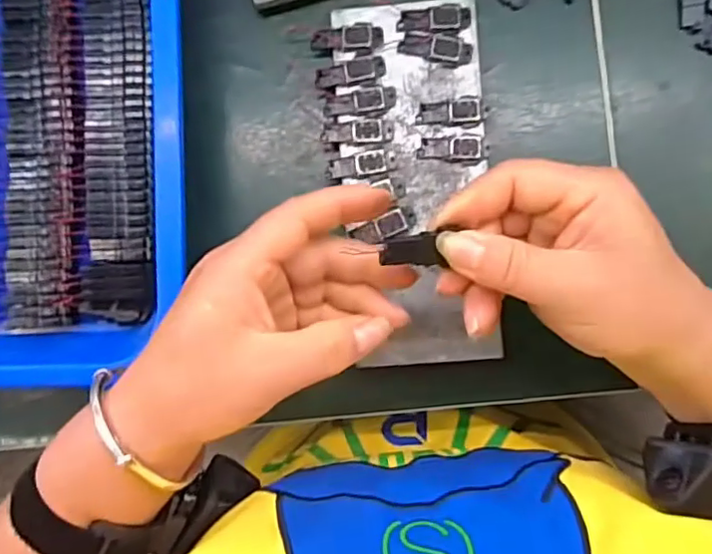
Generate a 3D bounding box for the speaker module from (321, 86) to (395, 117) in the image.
[{"bbox_3d":[0.002,-0.096,0.320,0.039,0.004,0.014,-5,89,5],"label":"speaker module"}]

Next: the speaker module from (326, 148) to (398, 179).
[{"bbox_3d":[0.004,-0.061,0.319,0.036,0.005,0.013,-8,88,5],"label":"speaker module"}]

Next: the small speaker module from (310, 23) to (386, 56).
[{"bbox_3d":[-0.005,-0.132,0.323,0.039,0.005,0.016,3,89,5],"label":"small speaker module"}]

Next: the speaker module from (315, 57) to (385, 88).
[{"bbox_3d":[-0.003,-0.113,0.320,0.039,0.006,0.013,-5,89,5],"label":"speaker module"}]

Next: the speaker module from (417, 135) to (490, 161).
[{"bbox_3d":[0.052,-0.069,0.316,0.037,0.005,0.014,1,89,5],"label":"speaker module"}]

